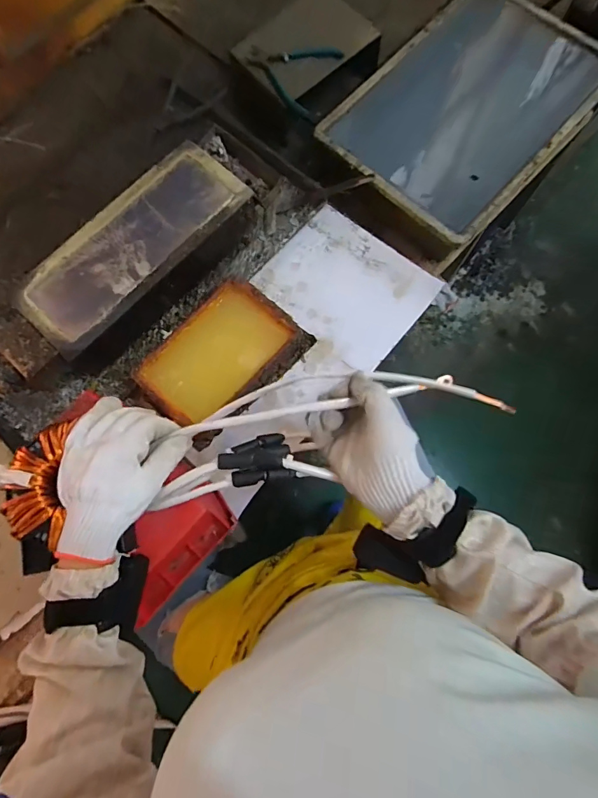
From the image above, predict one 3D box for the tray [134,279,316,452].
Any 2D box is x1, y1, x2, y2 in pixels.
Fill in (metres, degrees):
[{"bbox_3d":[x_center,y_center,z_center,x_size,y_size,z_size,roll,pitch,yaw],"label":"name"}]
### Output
[{"bbox_3d":[-0.104,-0.055,0.572,0.140,0.066,0.221,43,82,10],"label":"tray"}]

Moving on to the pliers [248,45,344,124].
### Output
[{"bbox_3d":[-0.014,-0.512,0.643,0.133,0.020,0.135,20,78,6],"label":"pliers"}]

